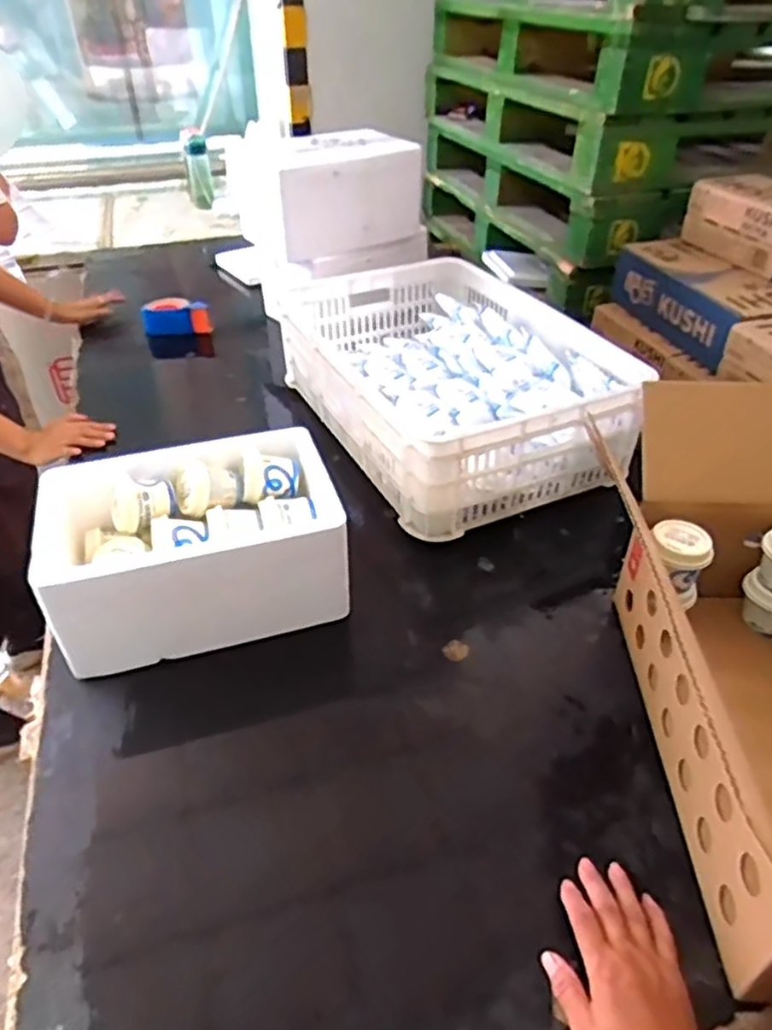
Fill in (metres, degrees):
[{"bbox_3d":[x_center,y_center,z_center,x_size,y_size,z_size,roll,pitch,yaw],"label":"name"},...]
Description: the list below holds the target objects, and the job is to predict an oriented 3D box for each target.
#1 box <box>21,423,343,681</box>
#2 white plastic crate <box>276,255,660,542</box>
[{"bbox_3d":[-0.236,0.032,0.857,0.334,0.159,0.223,-13,40,-15],"label":"box"},{"bbox_3d":[0.097,-0.239,1.184,0.404,0.174,0.596,-16,42,-19],"label":"white plastic crate"}]

